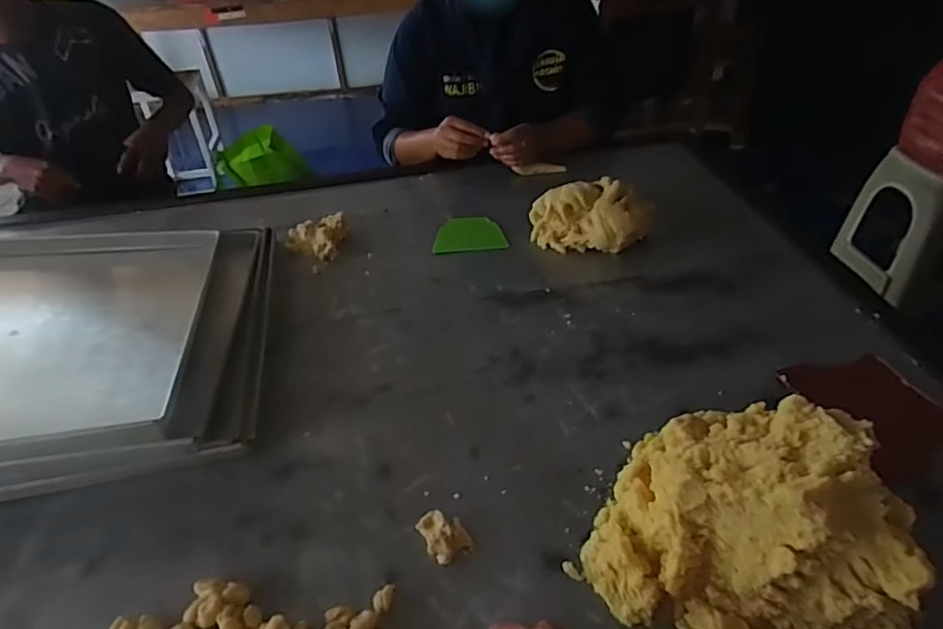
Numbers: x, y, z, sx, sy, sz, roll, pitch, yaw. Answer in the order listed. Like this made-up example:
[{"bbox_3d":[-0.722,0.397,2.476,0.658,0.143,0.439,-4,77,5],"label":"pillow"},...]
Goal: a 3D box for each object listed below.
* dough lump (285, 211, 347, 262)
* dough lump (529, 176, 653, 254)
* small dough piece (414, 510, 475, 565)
[{"bbox_3d":[-0.274,-0.141,1.046,0.095,0.030,0.093,6,41,13],"label":"dough lump"},{"bbox_3d":[0.198,-0.164,0.997,0.196,0.087,0.107,3,41,10],"label":"dough lump"},{"bbox_3d":[-0.026,0.215,0.590,0.041,0.019,0.048,-24,44,-21],"label":"small dough piece"}]

